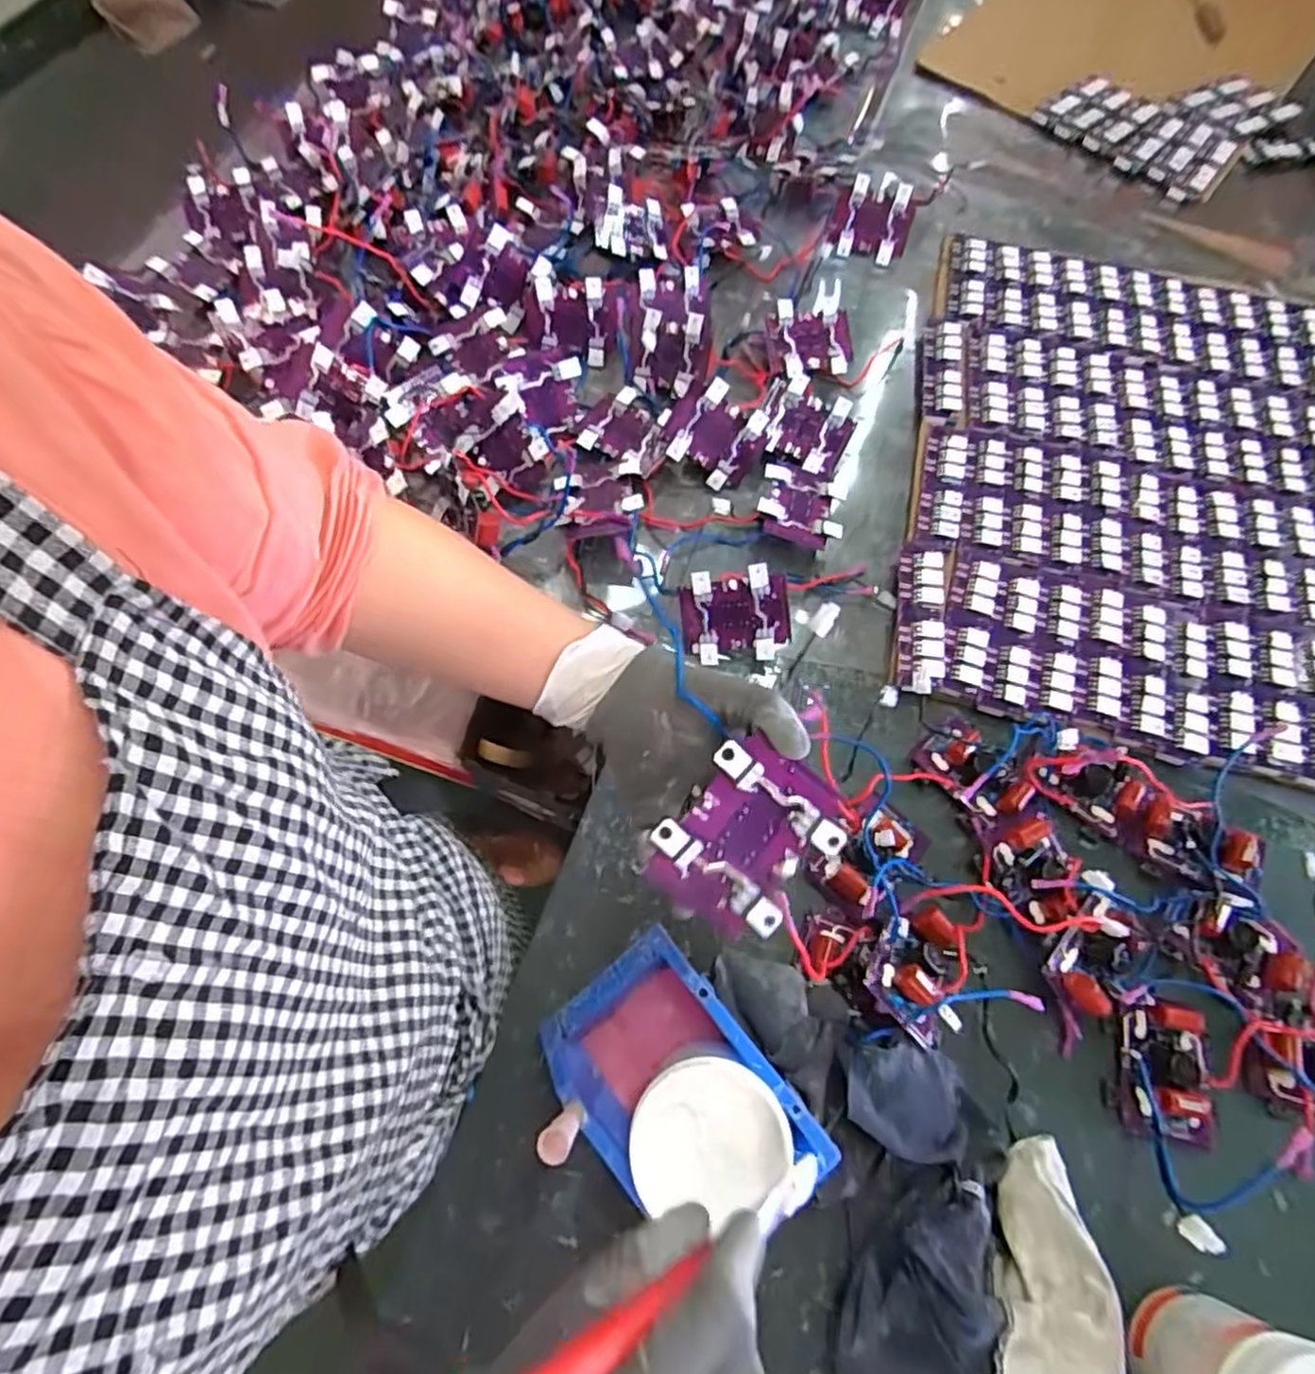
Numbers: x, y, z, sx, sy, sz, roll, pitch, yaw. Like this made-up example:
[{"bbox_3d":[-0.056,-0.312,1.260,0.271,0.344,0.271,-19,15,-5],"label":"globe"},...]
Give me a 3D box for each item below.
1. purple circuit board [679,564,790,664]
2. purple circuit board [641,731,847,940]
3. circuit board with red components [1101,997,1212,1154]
[{"bbox_3d":[0.069,-0.064,0.643,0.096,0.089,0.012,-4,24,13],"label":"purple circuit board"},{"bbox_3d":[0.046,0.081,0.370,0.079,0.016,0.097,38,92,-2],"label":"purple circuit board"},{"bbox_3d":[0.372,0.282,0.520,0.076,0.035,0.094,10,66,3],"label":"circuit board with red components"}]

